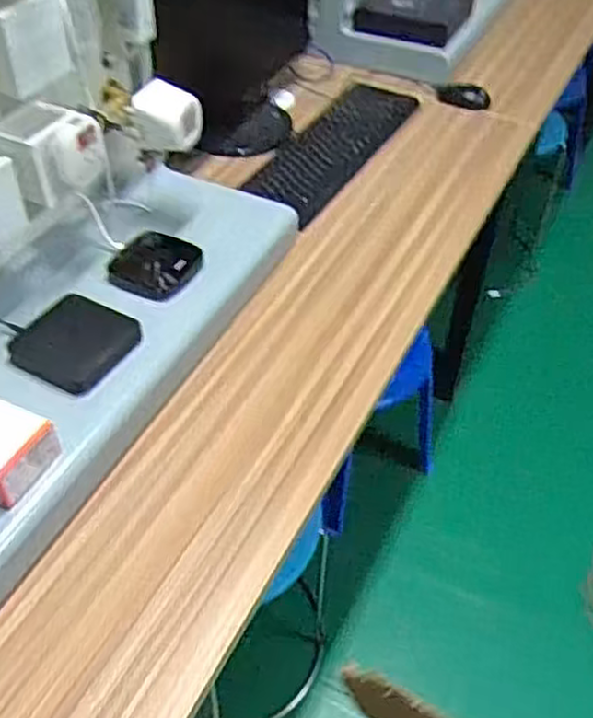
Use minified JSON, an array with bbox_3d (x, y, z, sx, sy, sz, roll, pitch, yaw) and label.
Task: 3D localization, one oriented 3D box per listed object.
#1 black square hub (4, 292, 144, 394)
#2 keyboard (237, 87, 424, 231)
[{"bbox_3d":[-0.257,-0.018,0.861,0.115,0.021,0.116,22,51,16],"label":"black square hub"},{"bbox_3d":[0.071,-0.394,1.330,0.144,0.012,0.462,24,52,18],"label":"keyboard"}]

